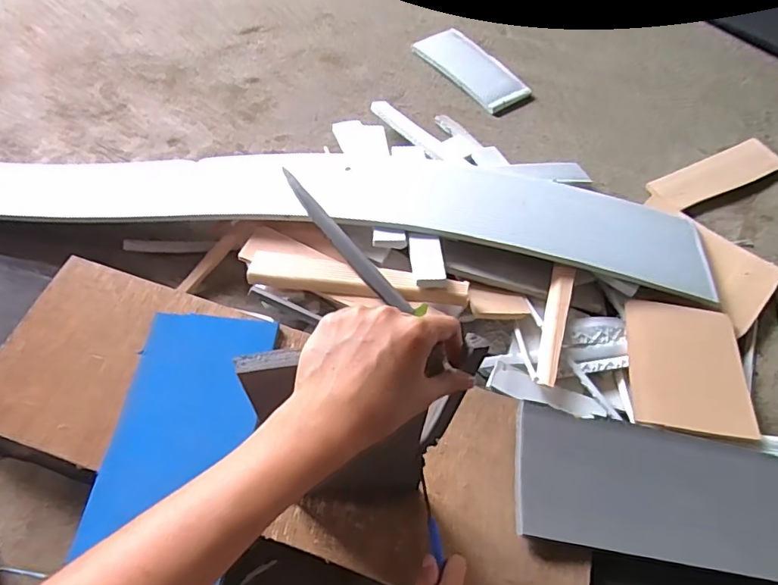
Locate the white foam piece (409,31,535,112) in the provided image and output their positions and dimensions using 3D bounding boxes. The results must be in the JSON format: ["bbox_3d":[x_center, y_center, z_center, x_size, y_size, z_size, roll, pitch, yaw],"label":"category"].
[{"bbox_3d":[0.173,-0.459,1.050,0.115,0.021,0.258,-32,65,-22],"label":"white foam piece"}]

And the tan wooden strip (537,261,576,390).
[{"bbox_3d":[0.220,0.037,0.676,0.028,0.018,0.186,17,58,6],"label":"tan wooden strip"}]

